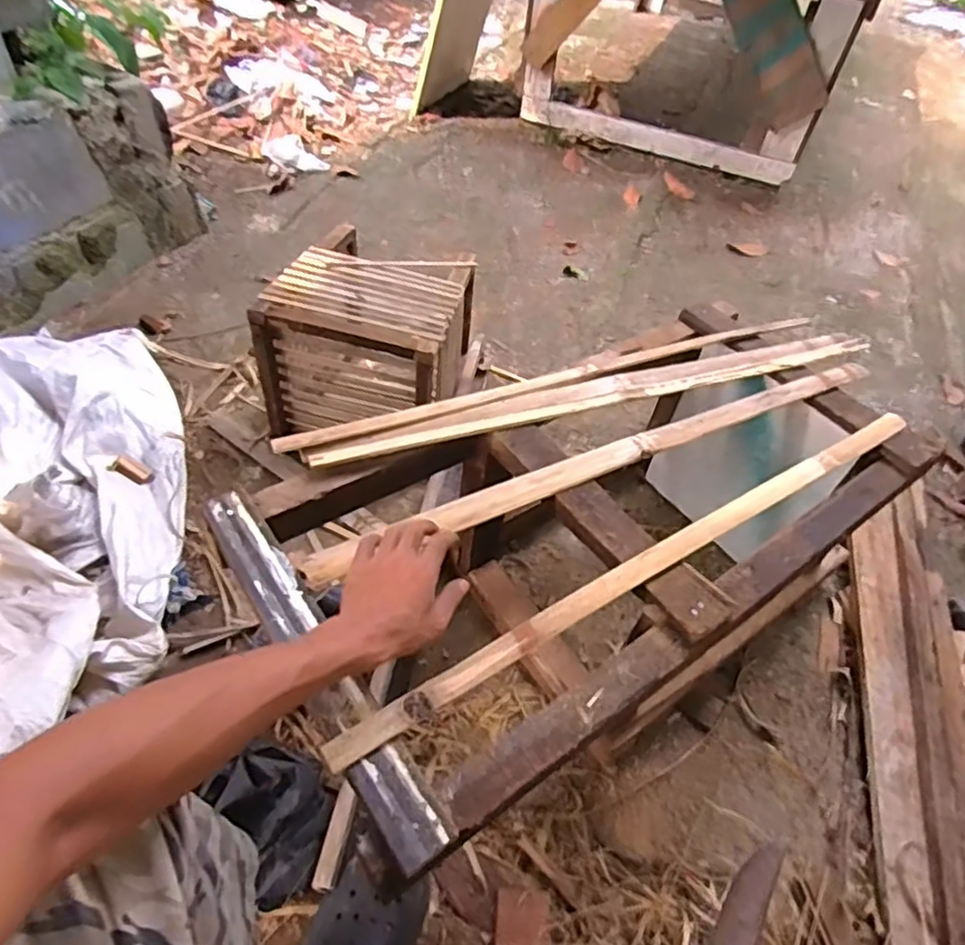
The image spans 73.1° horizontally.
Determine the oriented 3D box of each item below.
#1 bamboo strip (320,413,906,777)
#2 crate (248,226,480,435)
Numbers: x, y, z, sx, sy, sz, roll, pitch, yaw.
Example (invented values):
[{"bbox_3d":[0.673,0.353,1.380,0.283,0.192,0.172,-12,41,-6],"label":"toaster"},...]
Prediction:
[{"bbox_3d":[0.206,0.088,0.701,0.799,0.020,0.035,-24,56,-25],"label":"bamboo strip"},{"bbox_3d":[-0.208,-0.247,1.250,0.330,0.281,0.363,10,49,2],"label":"crate"}]

